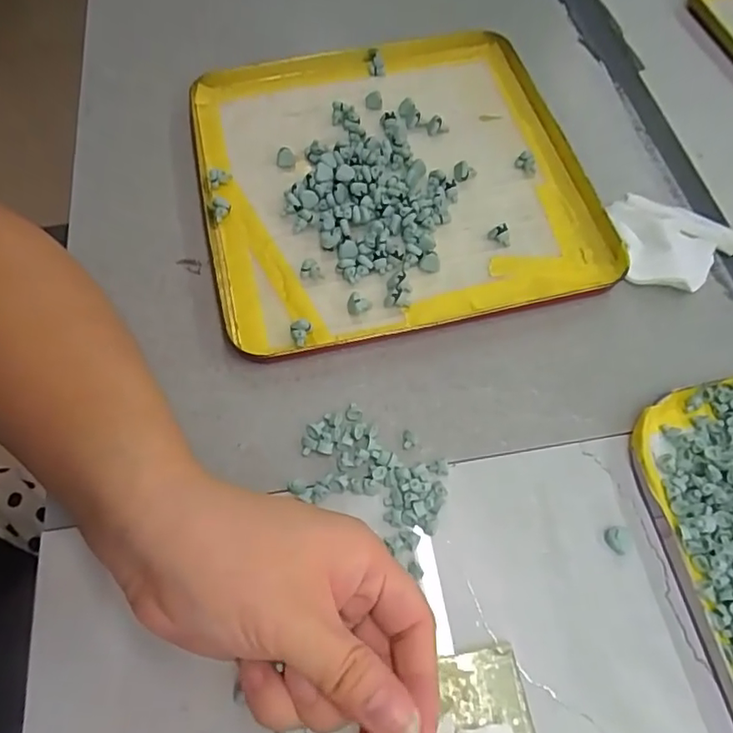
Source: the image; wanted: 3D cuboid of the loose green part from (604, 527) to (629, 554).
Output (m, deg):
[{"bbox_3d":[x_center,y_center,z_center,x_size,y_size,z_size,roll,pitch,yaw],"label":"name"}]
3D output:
[{"bbox_3d":[0.121,0.083,0.273,0.011,0.006,0.011,0,63,-1],"label":"loose green part"}]

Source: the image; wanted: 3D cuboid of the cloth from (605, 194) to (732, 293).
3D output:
[{"bbox_3d":[0.192,-0.074,0.348,0.081,0.018,0.067,12,63,5],"label":"cloth"}]

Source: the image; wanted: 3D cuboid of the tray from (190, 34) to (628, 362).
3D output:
[{"bbox_3d":[0.016,-0.129,0.378,0.241,0.015,0.246,-11,63,-7],"label":"tray"}]

